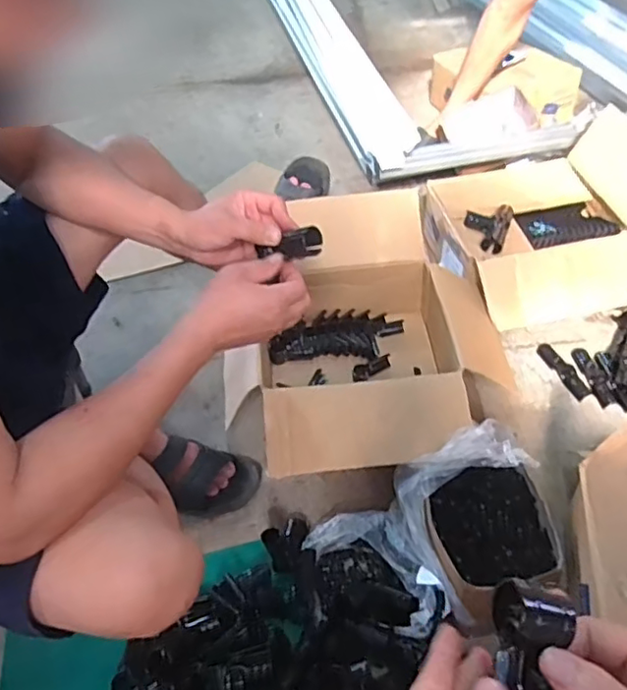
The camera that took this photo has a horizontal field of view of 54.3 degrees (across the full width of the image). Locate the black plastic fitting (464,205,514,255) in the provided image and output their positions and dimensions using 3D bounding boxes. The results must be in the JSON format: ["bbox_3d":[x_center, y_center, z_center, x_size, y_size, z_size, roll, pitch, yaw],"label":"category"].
[{"bbox_3d":[0.338,-0.228,1.202,0.088,0.033,0.126,12,48,16],"label":"black plastic fitting"}]

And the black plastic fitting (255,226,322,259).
[{"bbox_3d":[-0.026,-0.113,0.700,0.079,0.028,0.025,-9,42,30],"label":"black plastic fitting"}]

